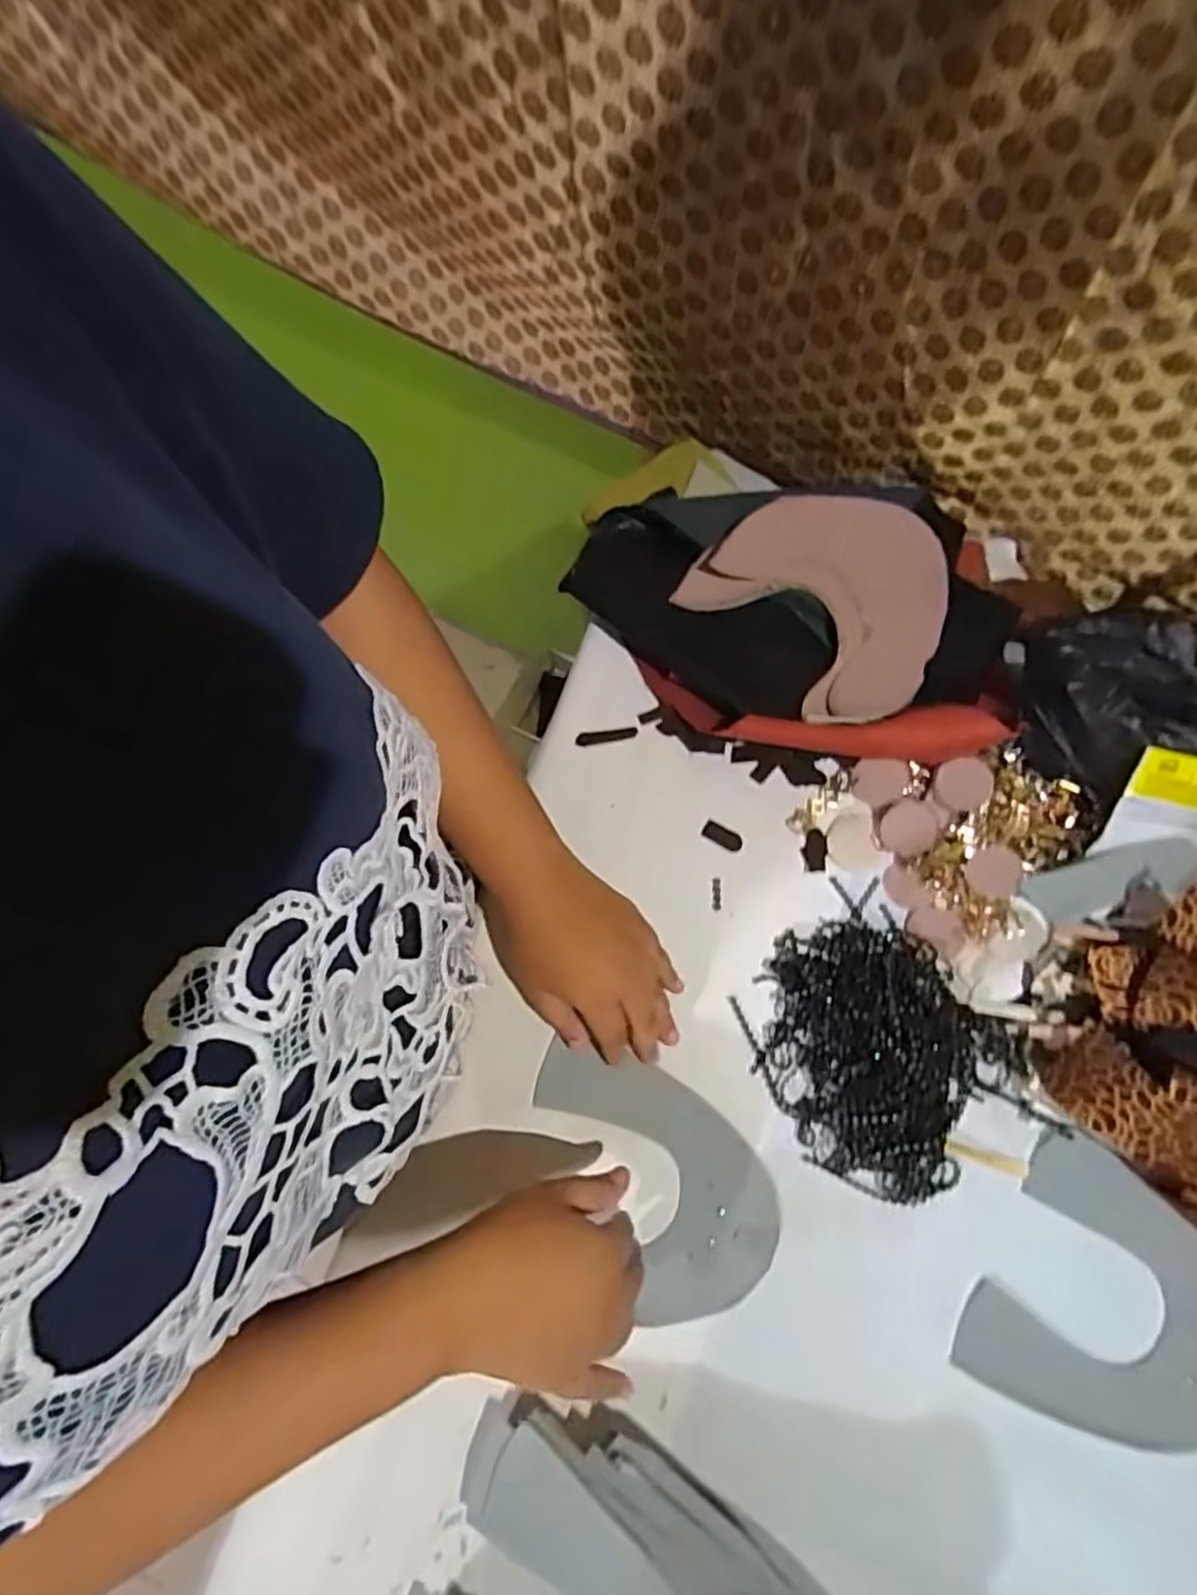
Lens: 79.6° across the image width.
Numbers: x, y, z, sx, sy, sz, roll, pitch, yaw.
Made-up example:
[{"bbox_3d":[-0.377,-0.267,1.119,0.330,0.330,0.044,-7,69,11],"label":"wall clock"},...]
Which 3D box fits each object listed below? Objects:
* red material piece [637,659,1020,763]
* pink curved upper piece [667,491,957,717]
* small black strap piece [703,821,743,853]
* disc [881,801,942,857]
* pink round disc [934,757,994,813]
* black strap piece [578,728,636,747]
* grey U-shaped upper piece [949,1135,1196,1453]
[{"bbox_3d":[0.140,-0.050,0.470,0.219,0.061,0.045,12,76,1],"label":"red material piece"},{"bbox_3d":[0.168,-0.135,0.508,0.176,0.075,0.156,-38,80,-10],"label":"pink curved upper piece"},{"bbox_3d":[0.084,0.026,0.482,0.027,0.004,0.013,26,77,5],"label":"small black strap piece"},{"bbox_3d":[0.204,0.021,0.472,0.036,0.004,0.034,0,90,20],"label":"disc"},{"bbox_3d":[0.238,-0.008,0.468,0.033,0.004,0.035,-3,81,17],"label":"pink round disc"},{"bbox_3d":[0.006,-0.042,0.495,0.041,0.004,0.009,-8,77,-4],"label":"black strap piece"},{"bbox_3d":[0.306,0.302,0.418,0.154,0.006,0.146,32,79,8],"label":"grey U-shaped upper piece"}]

